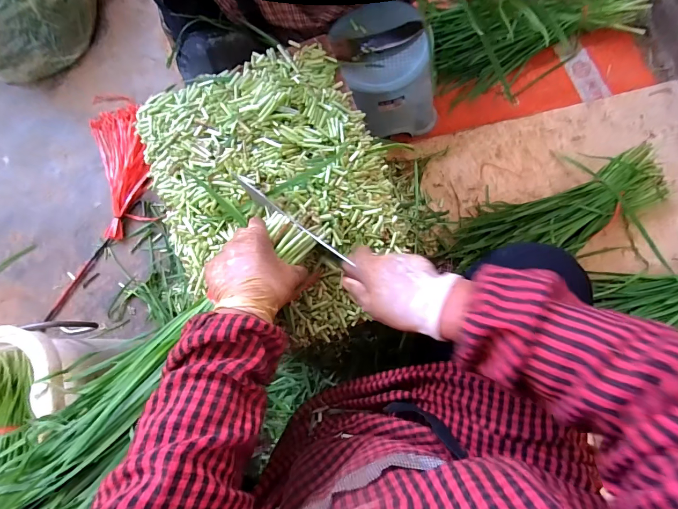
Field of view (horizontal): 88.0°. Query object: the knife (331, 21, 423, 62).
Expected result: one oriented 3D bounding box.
[{"bbox_3d":[0.077,-0.412,0.682,0.180,0.016,0.043,-17,80,-3],"label":"knife"}]

